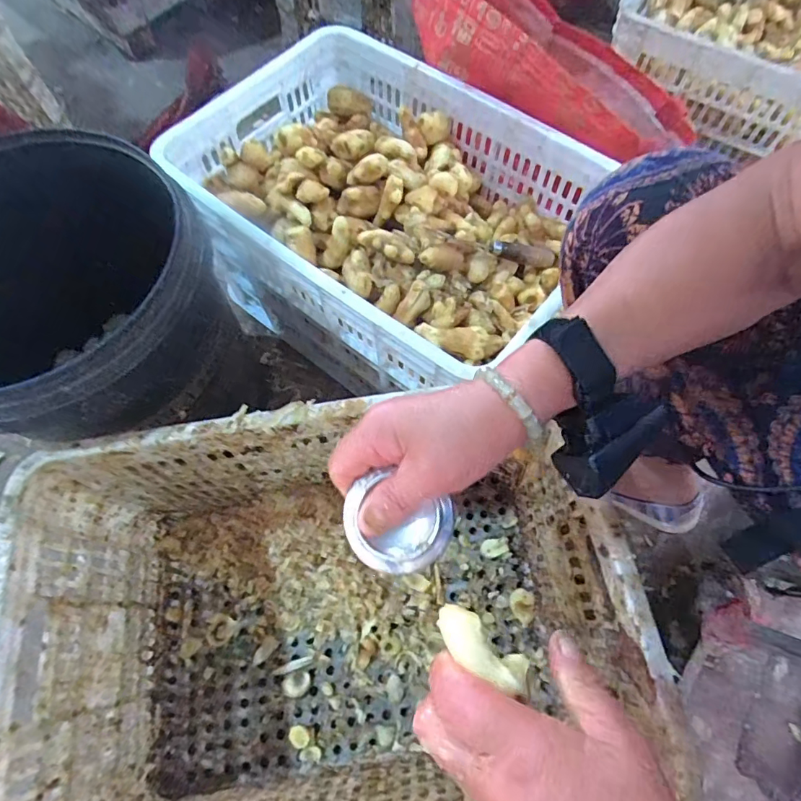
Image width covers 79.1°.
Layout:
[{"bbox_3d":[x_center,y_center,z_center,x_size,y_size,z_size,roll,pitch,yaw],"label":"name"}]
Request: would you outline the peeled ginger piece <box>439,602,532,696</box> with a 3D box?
[{"bbox_3d":[0.042,0.125,0.245,0.054,0.014,0.020,38,72,3],"label":"peeled ginger piece"}]

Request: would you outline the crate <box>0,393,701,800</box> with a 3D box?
[{"bbox_3d":[-0.071,0.221,0.513,0.517,0.278,0.353,-8,65,-3],"label":"crate"}]

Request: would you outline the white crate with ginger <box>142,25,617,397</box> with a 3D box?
[{"bbox_3d":[-0.032,-0.238,0.706,0.475,0.262,0.359,32,70,14],"label":"white crate with ginger"}]

